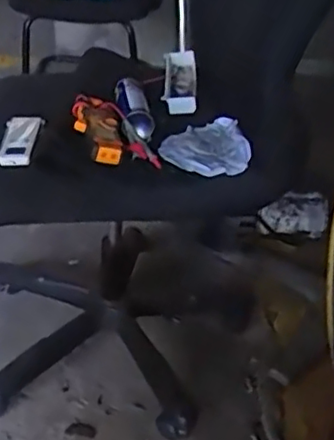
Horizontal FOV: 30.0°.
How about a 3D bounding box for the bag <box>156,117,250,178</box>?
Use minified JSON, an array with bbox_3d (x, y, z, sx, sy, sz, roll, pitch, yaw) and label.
[{"bbox_3d":[0.059,-0.122,0.978,0.133,0.028,0.144,4,33,0],"label":"bag"}]

